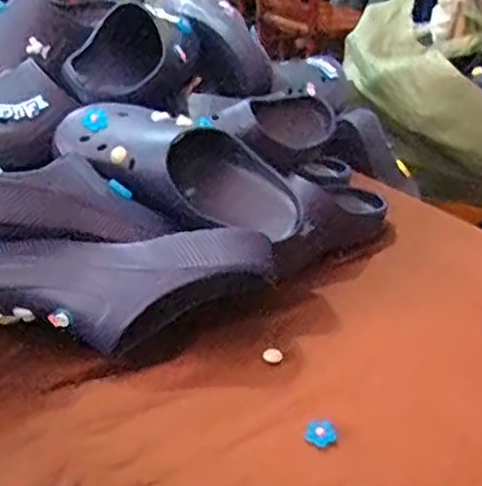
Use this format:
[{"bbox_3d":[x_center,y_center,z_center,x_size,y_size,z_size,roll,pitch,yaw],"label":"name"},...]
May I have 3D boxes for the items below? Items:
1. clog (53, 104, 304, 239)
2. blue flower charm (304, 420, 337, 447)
[{"bbox_3d":[-0.059,-0.083,0.676,0.260,0.084,0.105,23,32,-1],"label":"clog"},{"bbox_3d":[0.066,0.157,0.542,0.026,0.004,0.022,21,61,-3],"label":"blue flower charm"}]

